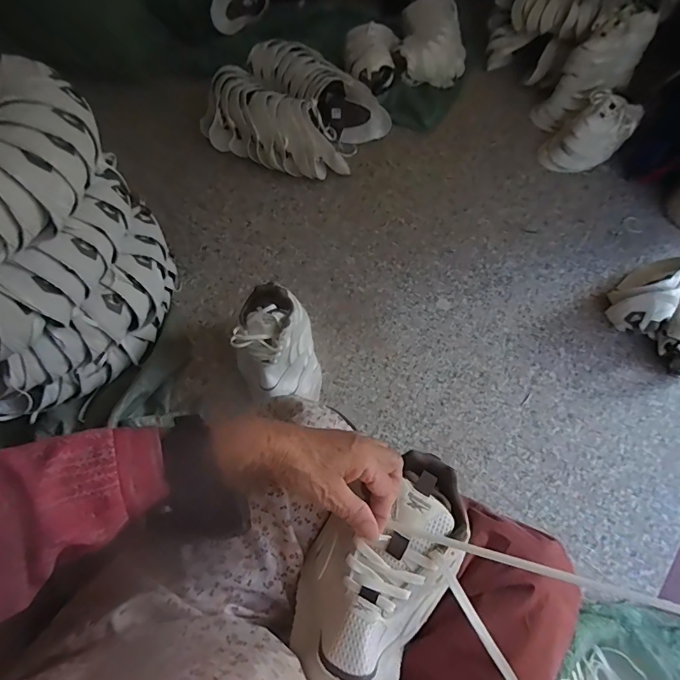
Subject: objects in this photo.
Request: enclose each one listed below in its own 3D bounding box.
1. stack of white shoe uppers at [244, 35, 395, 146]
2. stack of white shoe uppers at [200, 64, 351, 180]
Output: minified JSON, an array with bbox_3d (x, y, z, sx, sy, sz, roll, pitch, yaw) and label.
[{"bbox_3d":[-0.058,-0.711,1.219,0.438,0.132,0.168,37,69,15],"label":"stack of white shoe uppers"},{"bbox_3d":[-0.178,-0.573,1.149,0.424,0.135,0.228,36,69,15],"label":"stack of white shoe uppers"}]

